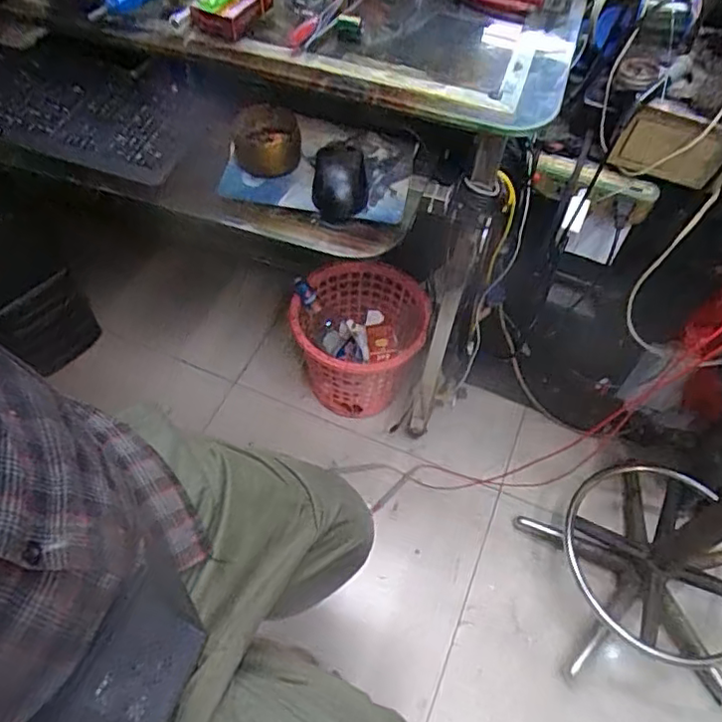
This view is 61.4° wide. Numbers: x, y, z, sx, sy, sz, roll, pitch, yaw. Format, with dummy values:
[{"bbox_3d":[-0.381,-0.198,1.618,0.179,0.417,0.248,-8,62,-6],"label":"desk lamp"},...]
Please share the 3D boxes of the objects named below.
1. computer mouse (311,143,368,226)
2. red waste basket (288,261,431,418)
[{"bbox_3d":[-0.024,-0.214,0.717,0.063,0.031,0.124,2,56,-1],"label":"computer mouse"},{"bbox_3d":[-0.005,-0.026,1.221,0.254,0.250,0.246,14,56,7],"label":"red waste basket"}]

